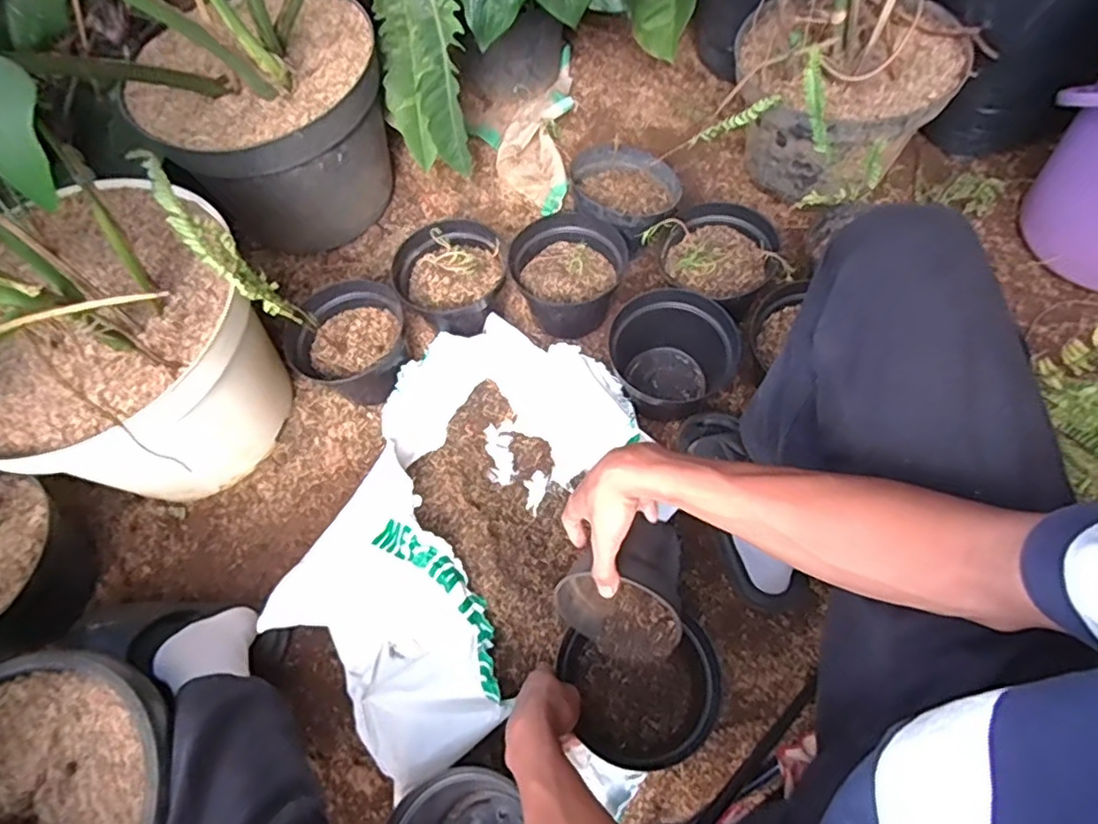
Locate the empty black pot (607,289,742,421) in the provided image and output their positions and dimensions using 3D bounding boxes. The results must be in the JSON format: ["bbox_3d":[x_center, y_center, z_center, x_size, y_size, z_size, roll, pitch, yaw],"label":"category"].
[{"bbox_3d":[0.178,-0.080,0.916,0.168,0.127,0.157,-2,63,3],"label":"empty black pot"}]

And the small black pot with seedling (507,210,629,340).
[{"bbox_3d":[0.025,-0.206,0.986,0.164,0.122,0.163,-2,63,3],"label":"small black pot with seedling"}]

